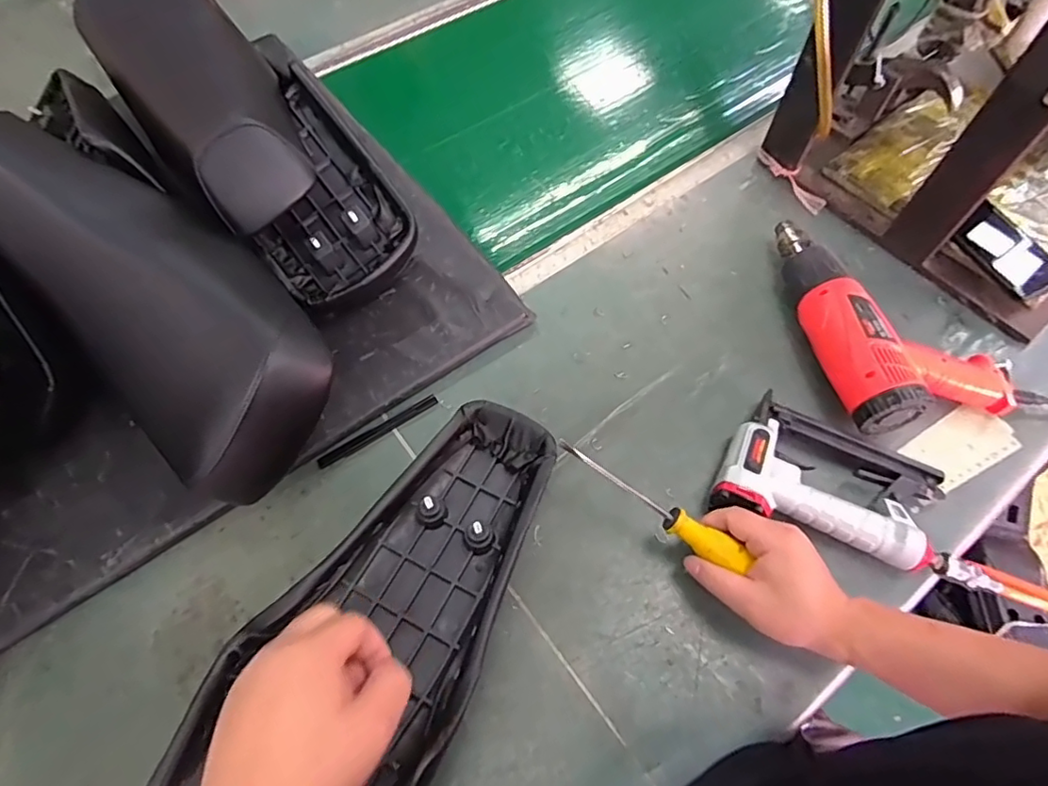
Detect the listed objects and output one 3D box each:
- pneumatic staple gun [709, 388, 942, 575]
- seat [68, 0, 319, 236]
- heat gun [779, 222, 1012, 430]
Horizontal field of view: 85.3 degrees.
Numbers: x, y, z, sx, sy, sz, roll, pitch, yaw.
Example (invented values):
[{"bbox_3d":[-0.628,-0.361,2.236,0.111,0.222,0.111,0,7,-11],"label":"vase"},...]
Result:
[{"bbox_3d":[0.292,0.091,0.546,0.191,0.054,0.131,24,64,15],"label":"pneumatic staple gun"},{"bbox_3d":[-0.371,-0.358,0.637,0.153,0.090,0.476,-33,66,-16],"label":"seat"},{"bbox_3d":[0.400,-0.095,0.634,0.178,0.078,0.273,-11,61,-4],"label":"heat gun"}]

